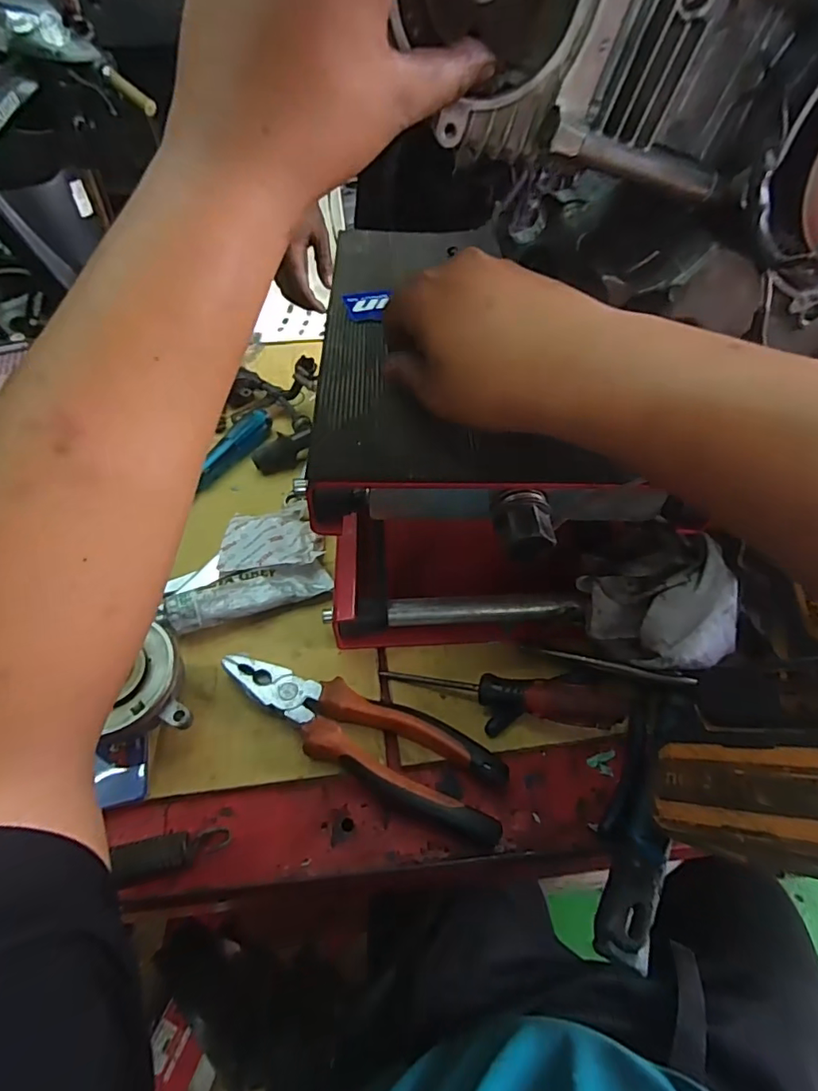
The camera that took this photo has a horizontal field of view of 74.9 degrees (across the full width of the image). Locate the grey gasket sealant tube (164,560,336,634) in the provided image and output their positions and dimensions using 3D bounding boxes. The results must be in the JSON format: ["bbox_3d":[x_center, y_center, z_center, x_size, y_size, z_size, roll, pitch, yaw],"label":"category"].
[{"bbox_3d":[-0.118,0.033,0.401,0.116,0.025,0.034,-19,51,-16],"label":"grey gasket sealant tube"}]

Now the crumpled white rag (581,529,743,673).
[{"bbox_3d":[0.165,0.050,0.342,0.079,0.064,0.065,-6,49,-5],"label":"crumpled white rag"}]

